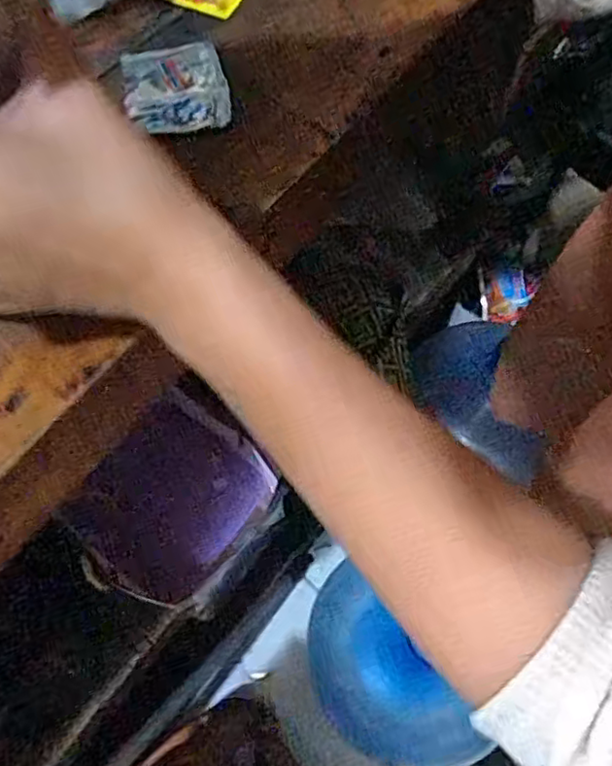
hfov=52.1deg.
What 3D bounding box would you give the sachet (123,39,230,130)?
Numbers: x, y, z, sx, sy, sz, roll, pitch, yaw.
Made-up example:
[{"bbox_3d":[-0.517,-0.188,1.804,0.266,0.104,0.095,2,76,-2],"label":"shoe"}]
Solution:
[{"bbox_3d":[-0.077,-0.175,0.368,0.058,0.004,0.066,-12,65,-3],"label":"sachet"}]

